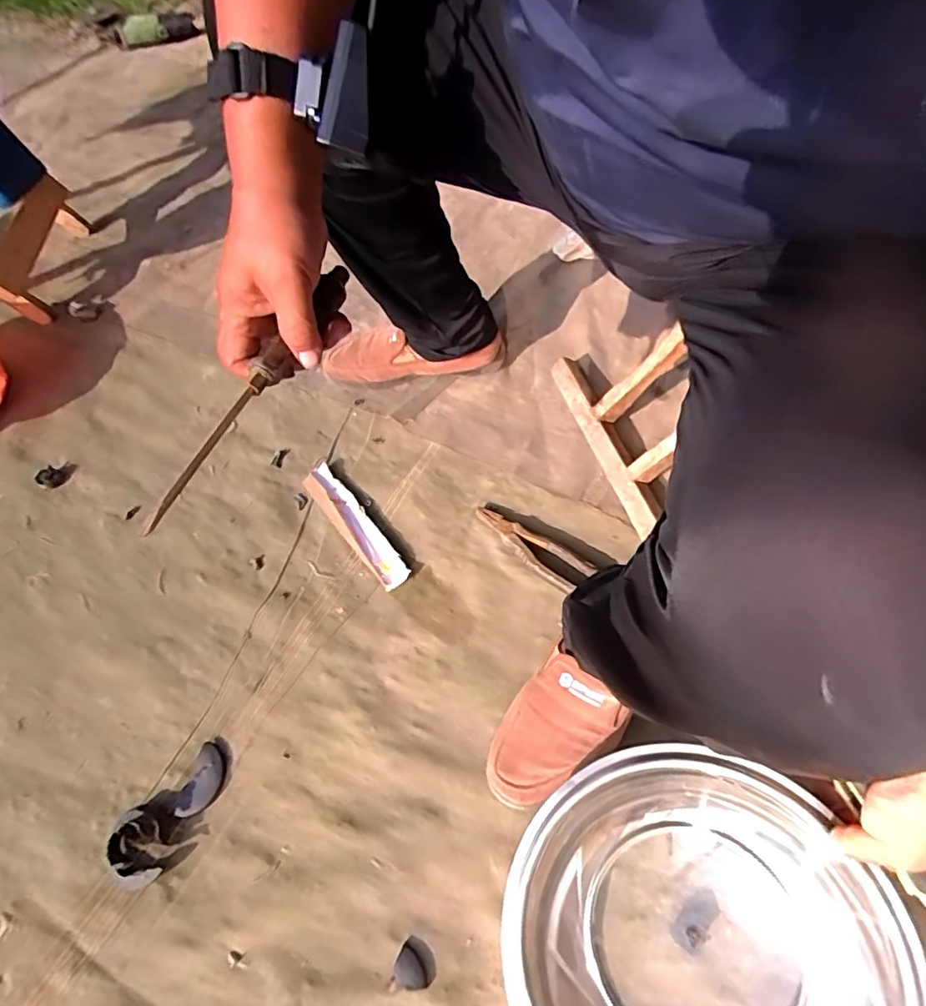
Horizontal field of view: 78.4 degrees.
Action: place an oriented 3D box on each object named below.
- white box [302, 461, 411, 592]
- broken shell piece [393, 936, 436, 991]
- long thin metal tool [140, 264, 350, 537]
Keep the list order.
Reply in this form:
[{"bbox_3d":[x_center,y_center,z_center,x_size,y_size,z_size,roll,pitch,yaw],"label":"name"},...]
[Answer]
[{"bbox_3d":[-0.135,0.023,0.701,0.040,0.016,0.211,-36,62,-16],"label":"white box"},{"bbox_3d":[-0.039,0.386,0.473,0.033,0.012,0.031,-2,58,4],"label":"broken shell piece"},{"bbox_3d":[-0.138,-0.079,0.380,0.017,0.022,0.235,19,63,13],"label":"long thin metal tool"}]

